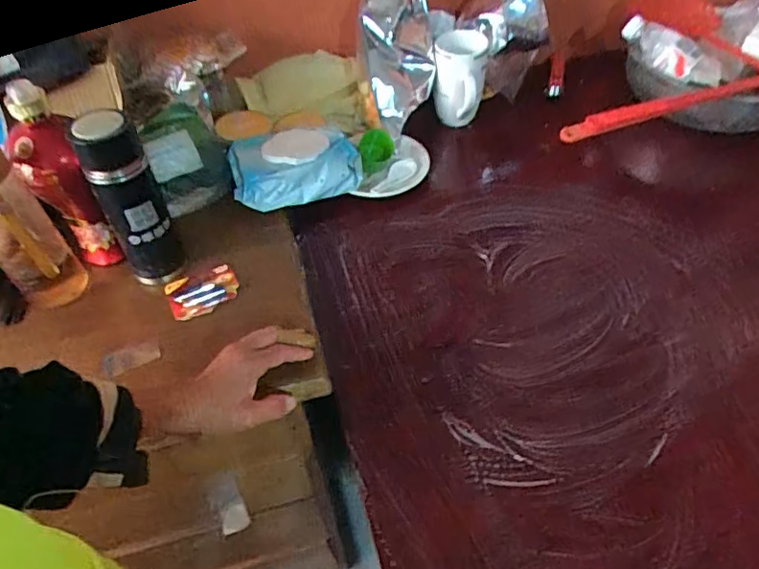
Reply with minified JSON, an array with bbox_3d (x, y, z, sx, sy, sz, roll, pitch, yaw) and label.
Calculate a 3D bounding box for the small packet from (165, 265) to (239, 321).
[{"bbox_3d":[-0.215,0.007,0.661,0.081,0.016,0.063,-20,49,-14],"label":"small packet"}]

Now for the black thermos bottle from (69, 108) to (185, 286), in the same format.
[{"bbox_3d":[-0.282,-0.095,0.626,0.073,0.201,0.074,-25,51,-18],"label":"black thermos bottle"}]

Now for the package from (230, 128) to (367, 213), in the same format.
[{"bbox_3d":[-0.123,-0.171,0.775,0.184,0.083,0.105,-23,50,-16],"label":"package"}]

